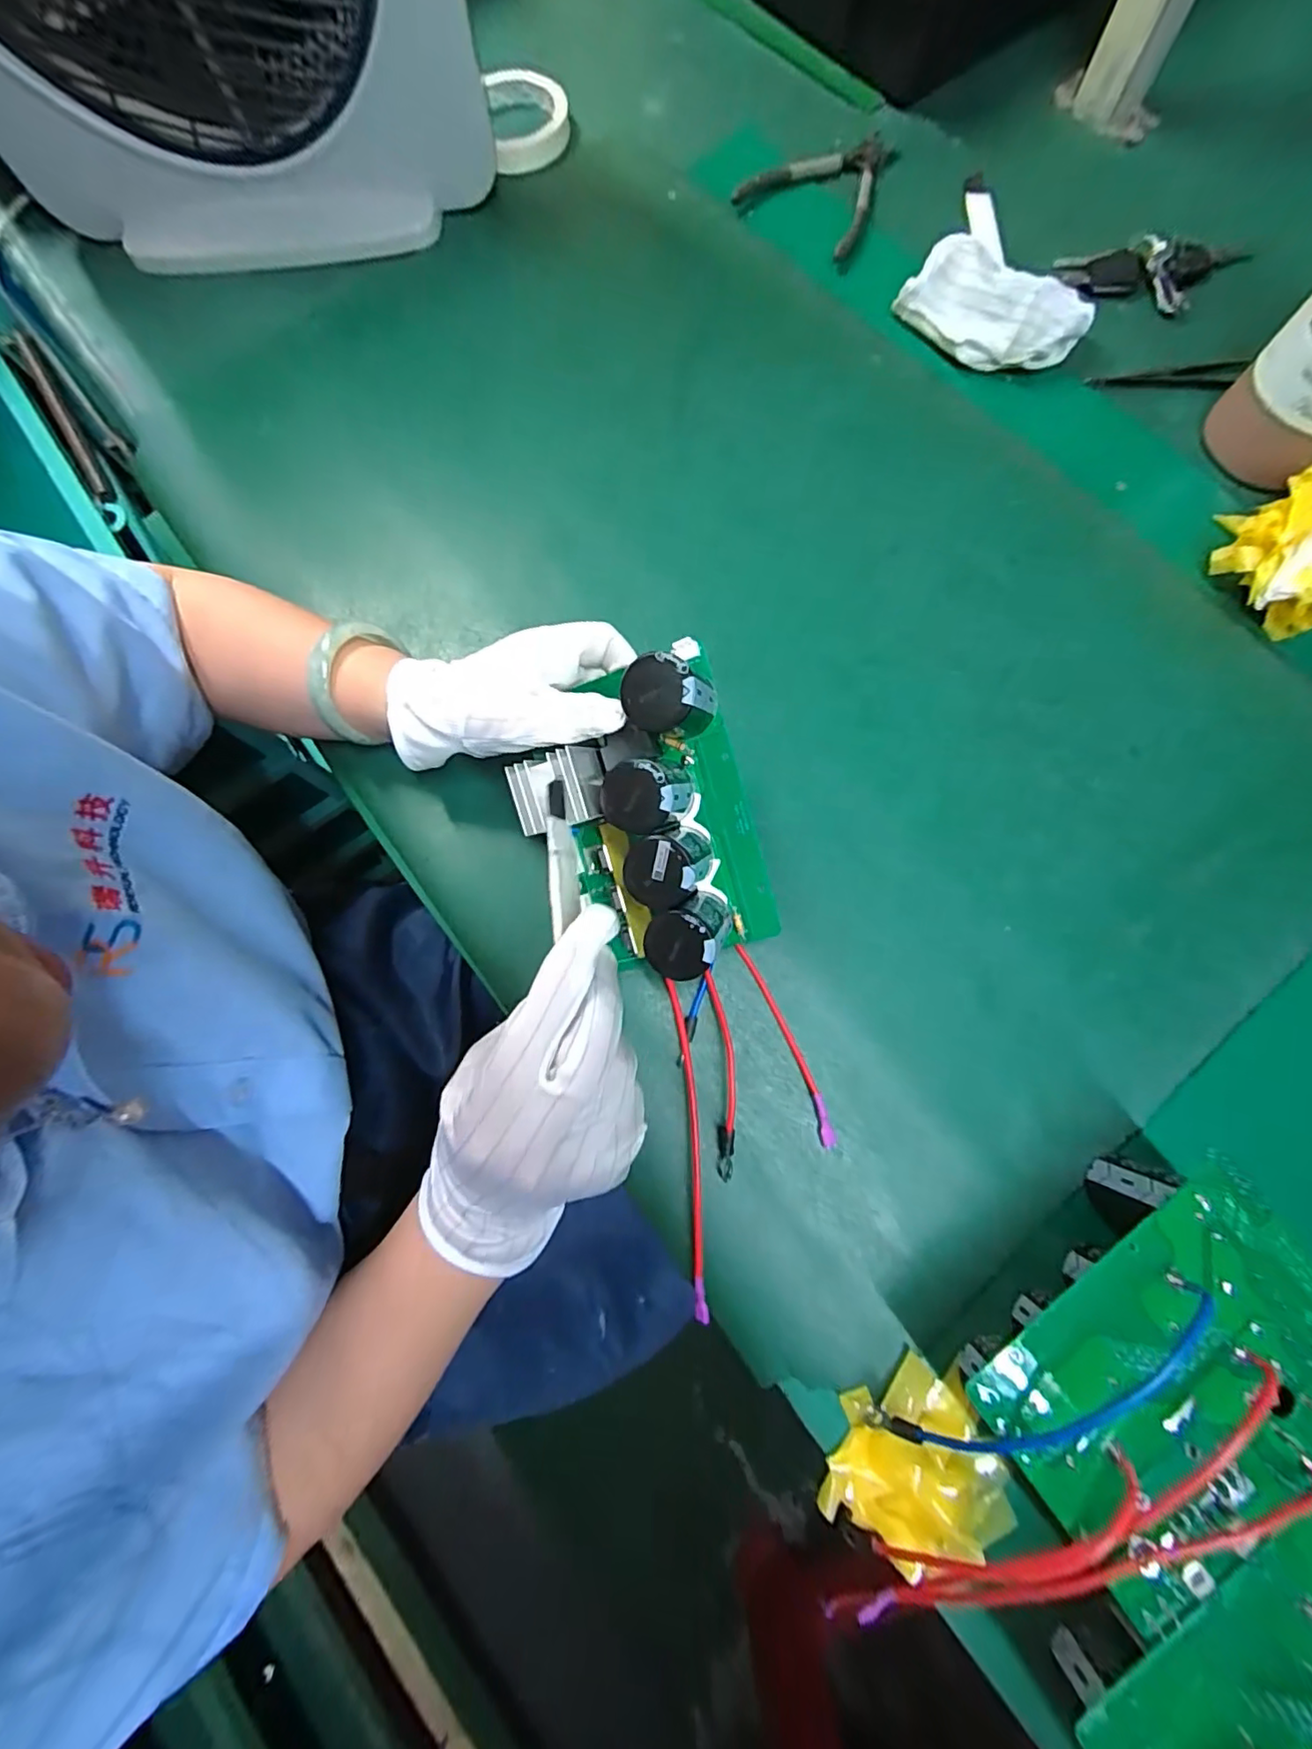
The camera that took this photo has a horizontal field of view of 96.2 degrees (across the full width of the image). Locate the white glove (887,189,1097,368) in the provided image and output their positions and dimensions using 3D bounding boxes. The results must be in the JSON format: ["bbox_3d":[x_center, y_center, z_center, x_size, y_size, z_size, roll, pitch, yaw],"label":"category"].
[{"bbox_3d":[0.246,-0.416,0.432,0.079,0.034,0.123,-42,79,-8],"label":"white glove"}]

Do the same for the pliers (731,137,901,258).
[{"bbox_3d":[0.151,-0.567,0.479,0.108,0.010,0.142,42,82,10],"label":"pliers"}]

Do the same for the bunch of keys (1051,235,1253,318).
[{"bbox_3d":[0.386,-0.459,0.449,0.143,0.018,0.057,-2,77,1],"label":"bunch of keys"}]

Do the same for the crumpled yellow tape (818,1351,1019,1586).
[{"bbox_3d":[0.122,0.286,0.281,0.085,0.018,0.075,-22,77,-3],"label":"crumpled yellow tape"}]

